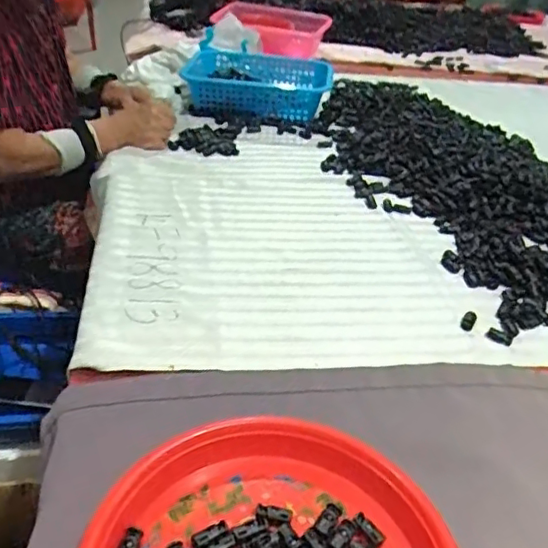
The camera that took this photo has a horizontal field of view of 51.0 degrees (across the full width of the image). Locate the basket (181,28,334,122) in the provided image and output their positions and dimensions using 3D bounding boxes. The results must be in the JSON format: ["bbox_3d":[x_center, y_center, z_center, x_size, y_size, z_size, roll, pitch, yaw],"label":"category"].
[{"bbox_3d":[-0.035,-0.408,1.229,0.281,0.068,0.247,6,34,-1],"label":"basket"}]

